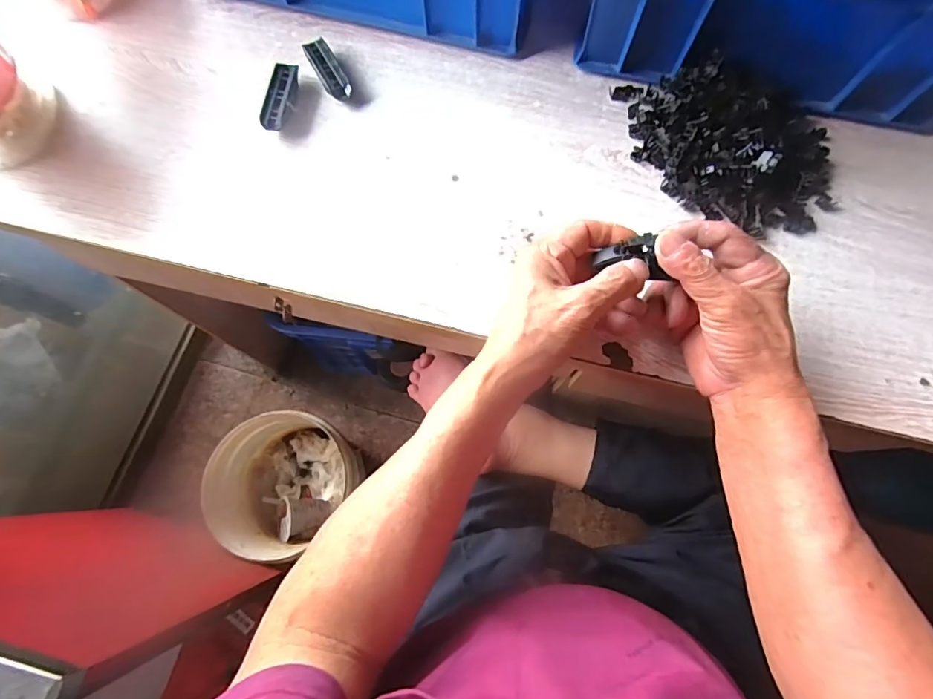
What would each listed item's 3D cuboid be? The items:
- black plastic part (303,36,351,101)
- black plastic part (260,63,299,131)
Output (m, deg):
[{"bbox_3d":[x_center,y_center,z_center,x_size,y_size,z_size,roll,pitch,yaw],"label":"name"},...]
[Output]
[{"bbox_3d":[-0.128,-0.258,0.434,0.021,0.018,0.064,-30,76,-8],"label":"black plastic part"},{"bbox_3d":[-0.170,-0.231,0.429,0.020,0.018,0.068,6,74,2],"label":"black plastic part"}]

